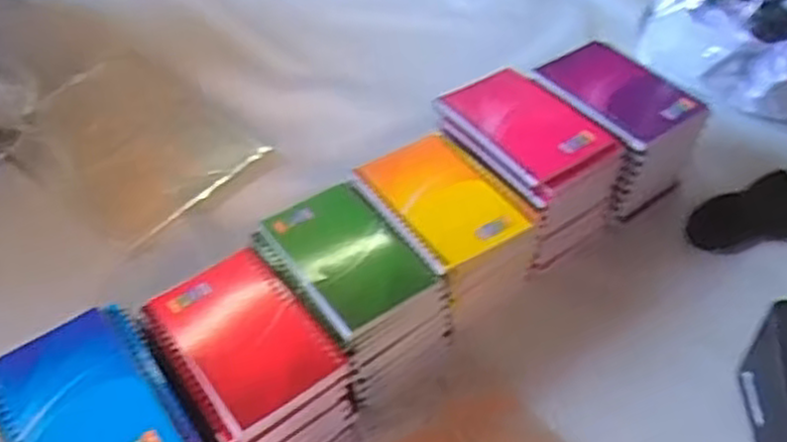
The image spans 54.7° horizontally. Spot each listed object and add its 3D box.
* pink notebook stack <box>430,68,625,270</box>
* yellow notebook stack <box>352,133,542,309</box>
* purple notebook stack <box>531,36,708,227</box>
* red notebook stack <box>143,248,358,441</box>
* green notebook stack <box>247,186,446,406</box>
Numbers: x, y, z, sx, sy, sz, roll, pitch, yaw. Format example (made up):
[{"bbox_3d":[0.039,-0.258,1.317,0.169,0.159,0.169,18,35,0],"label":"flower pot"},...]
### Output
[{"bbox_3d":[0.111,-0.047,0.661,0.098,0.094,0.146,-31,53,-24],"label":"pink notebook stack"},{"bbox_3d":[0.041,0.006,0.616,0.101,0.080,0.140,-31,53,-24],"label":"yellow notebook stack"},{"bbox_3d":[0.195,-0.079,0.692,0.092,0.105,0.132,-28,52,-22],"label":"purple notebook stack"},{"bbox_3d":[-0.104,0.101,0.539,0.096,0.081,0.136,-31,53,-24],"label":"red notebook stack"},{"bbox_3d":[-0.033,0.051,0.582,0.094,0.079,0.139,-30,53,-23],"label":"green notebook stack"}]

